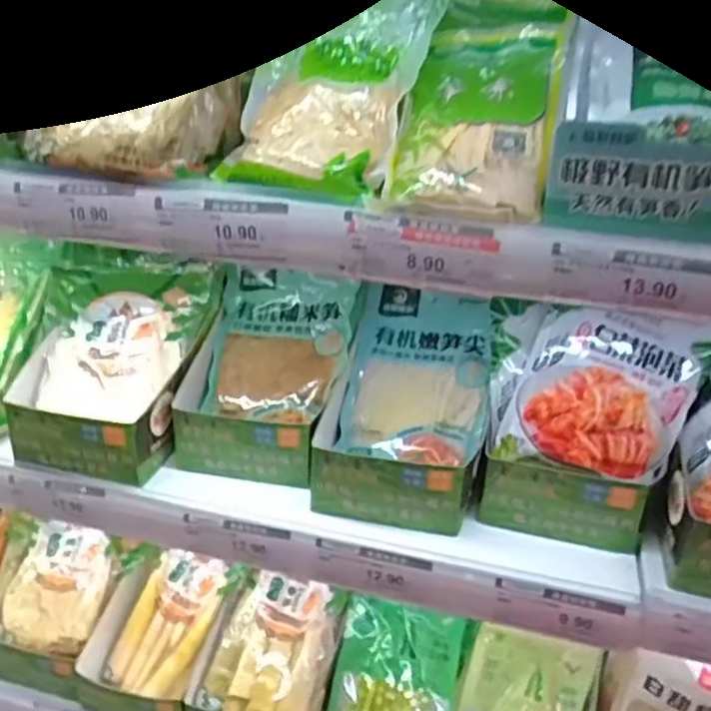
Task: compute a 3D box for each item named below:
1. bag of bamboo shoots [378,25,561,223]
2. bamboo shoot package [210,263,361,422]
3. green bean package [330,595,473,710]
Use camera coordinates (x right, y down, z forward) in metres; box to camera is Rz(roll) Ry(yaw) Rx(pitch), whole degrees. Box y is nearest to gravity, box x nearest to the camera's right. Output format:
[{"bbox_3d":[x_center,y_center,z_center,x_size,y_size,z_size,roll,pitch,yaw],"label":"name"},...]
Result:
[{"bbox_3d":[0.087,-0.173,0.498,0.103,0.020,0.190,8,57,11],"label":"bag of bamboo shoots"},{"bbox_3d":[-0.076,-0.017,0.710,0.138,0.021,0.170,4,65,14],"label":"bamboo shoot package"},{"bbox_3d":[0.044,0.375,0.771,0.134,0.019,0.187,10,63,9],"label":"green bean package"}]

